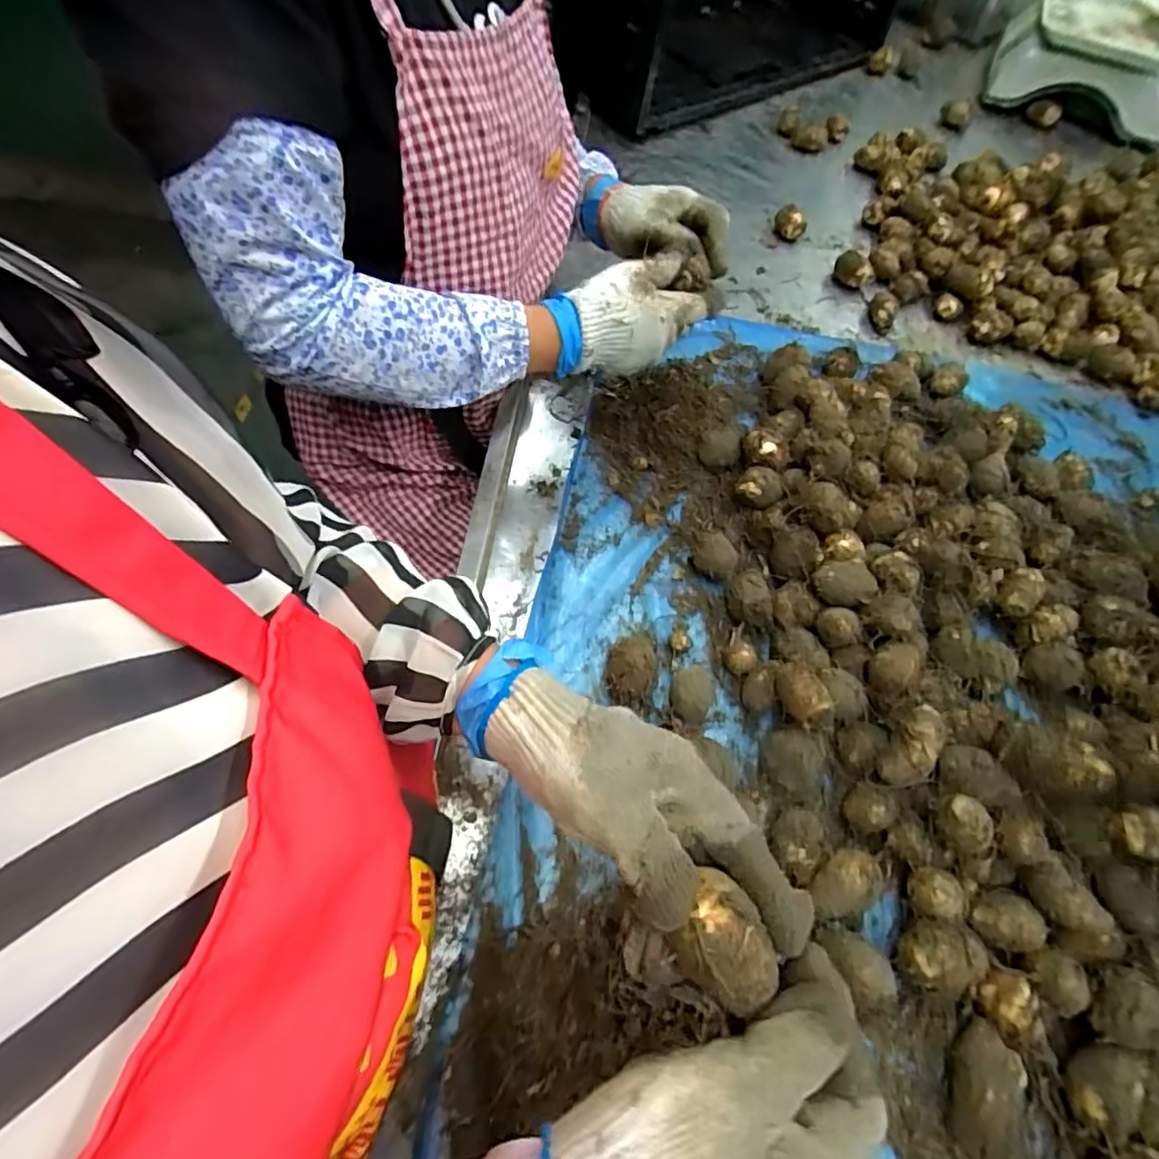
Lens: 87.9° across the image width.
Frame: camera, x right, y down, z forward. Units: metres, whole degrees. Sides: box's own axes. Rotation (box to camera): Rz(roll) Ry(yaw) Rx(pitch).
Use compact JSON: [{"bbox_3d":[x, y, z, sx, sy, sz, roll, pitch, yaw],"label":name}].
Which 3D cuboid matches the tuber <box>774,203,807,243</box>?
[{"bbox_3d":[0.287,-0.486,0.817,0.044,0.035,0.035,19,63,5],"label":"tuber"}]

